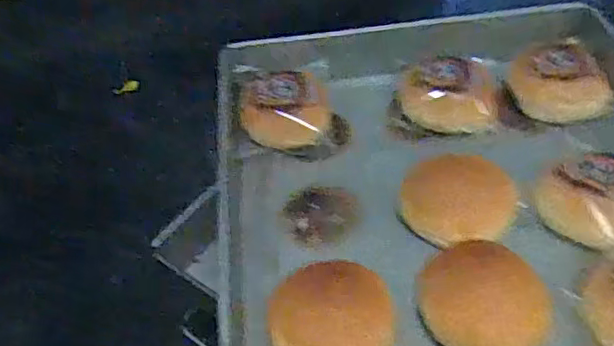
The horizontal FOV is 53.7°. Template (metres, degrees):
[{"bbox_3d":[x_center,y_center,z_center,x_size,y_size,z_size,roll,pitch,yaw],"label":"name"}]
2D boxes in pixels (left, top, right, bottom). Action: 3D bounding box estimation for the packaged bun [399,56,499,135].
[{"bbox_3d":[0.145,-0.079,0.624,0.097,0.034,0.087,8,49,13],"label":"packaged bun"}]

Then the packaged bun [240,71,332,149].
[{"bbox_3d":[-0.023,-0.069,0.640,0.095,0.042,0.096,2,48,8],"label":"packaged bun"}]

